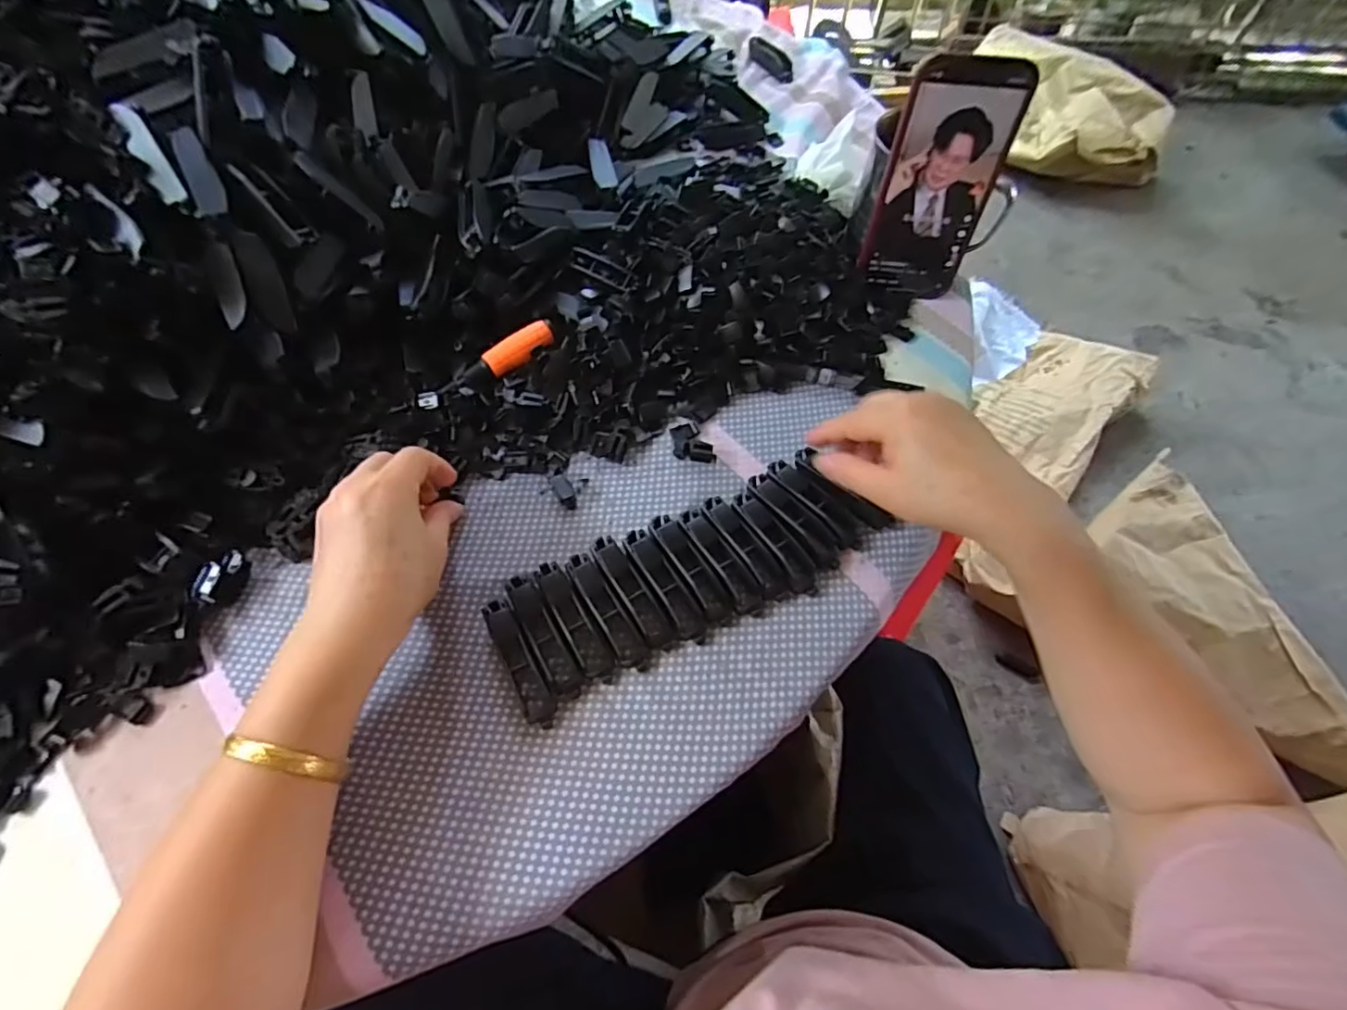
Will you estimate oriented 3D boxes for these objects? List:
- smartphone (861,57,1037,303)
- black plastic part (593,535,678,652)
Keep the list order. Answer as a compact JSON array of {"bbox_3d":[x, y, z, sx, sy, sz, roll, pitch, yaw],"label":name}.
[{"bbox_3d":[0.190,-0.228,0.429,0.079,0.156,0.014,3,49,5],"label":"smartphone"},{"bbox_3d":[-0.025,0.051,0.350,0.016,0.015,0.075,-30,66,-16],"label":"black plastic part"}]

